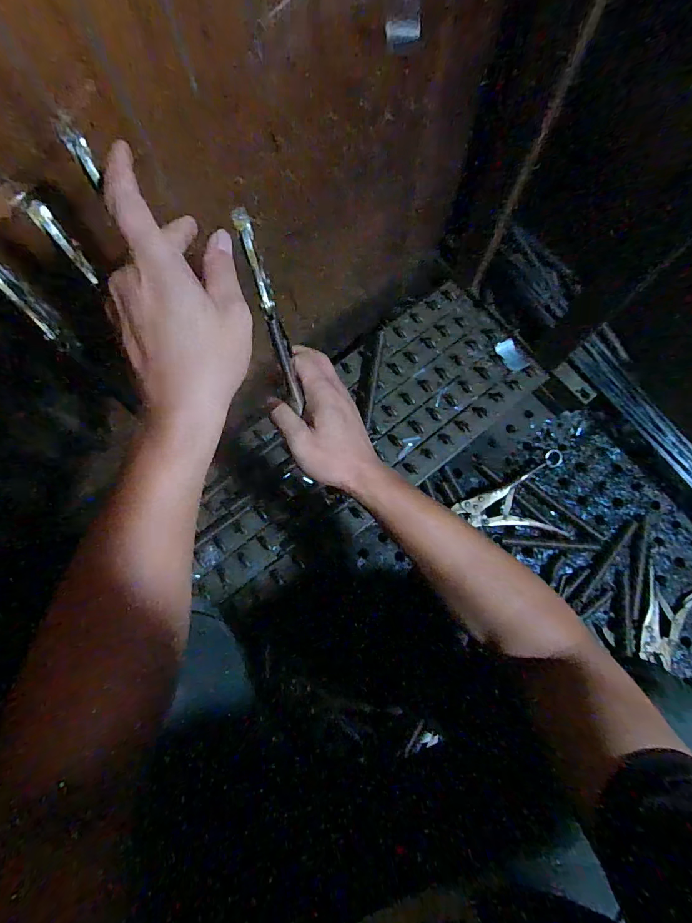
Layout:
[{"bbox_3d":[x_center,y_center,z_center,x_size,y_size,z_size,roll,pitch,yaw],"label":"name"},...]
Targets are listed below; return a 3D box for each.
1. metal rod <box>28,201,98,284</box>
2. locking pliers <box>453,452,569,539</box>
[{"bbox_3d":[-0.181,-0.141,0.276,0.011,0.052,0.009,-37,50,-9],"label":"metal rod"},{"bbox_3d":[0.326,0.061,0.844,0.237,0.041,0.169,-1,75,-1],"label":"locking pliers"}]

